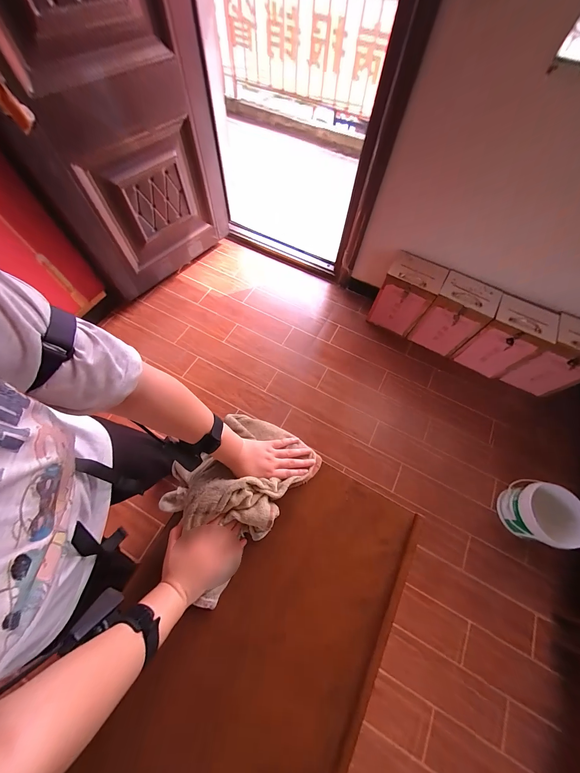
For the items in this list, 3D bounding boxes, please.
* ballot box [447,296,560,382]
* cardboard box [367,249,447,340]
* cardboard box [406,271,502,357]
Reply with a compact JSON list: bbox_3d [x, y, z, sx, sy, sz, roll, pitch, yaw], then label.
[{"bbox_3d":[1.039,-0.223,1.285,0.256,0.382,0.157,26,67,11],"label":"ballot box"},{"bbox_3d":[0.607,-0.480,1.388,0.258,0.384,0.186,27,67,11],"label":"cardboard box"},{"bbox_3d":[0.826,-0.352,1.338,0.255,0.366,0.177,30,67,13],"label":"cardboard box"}]

